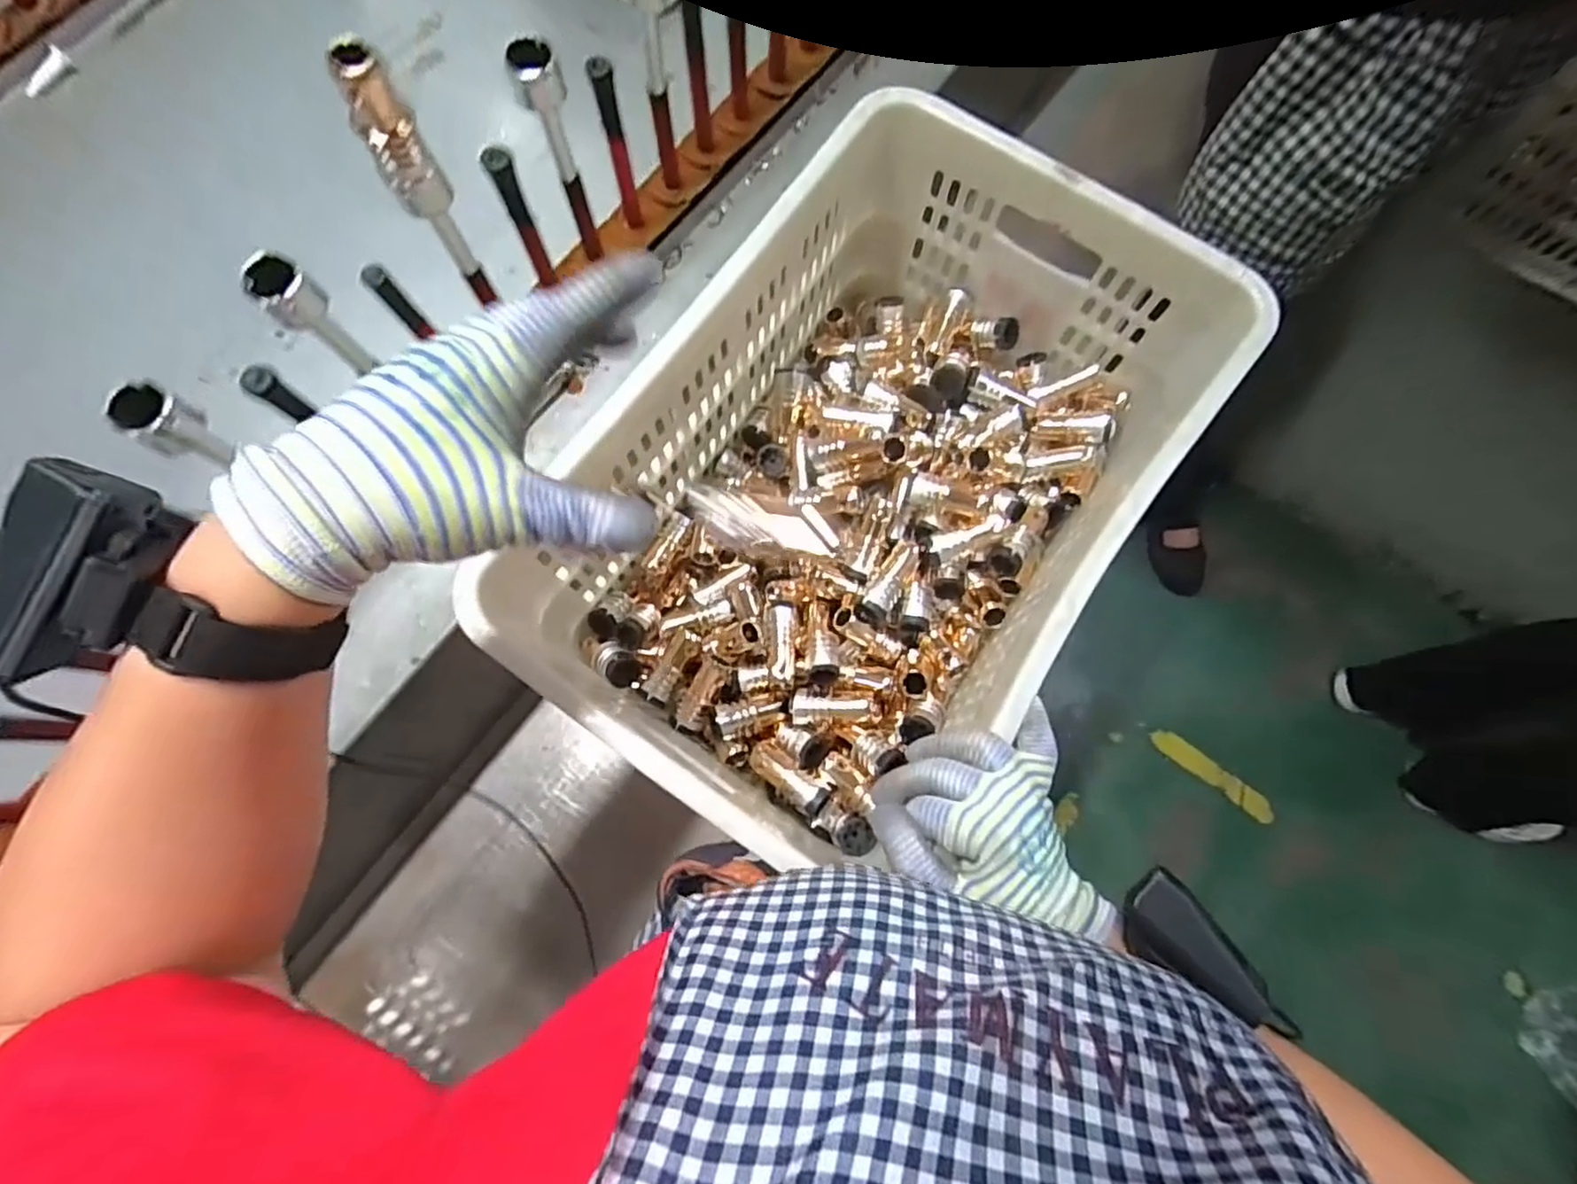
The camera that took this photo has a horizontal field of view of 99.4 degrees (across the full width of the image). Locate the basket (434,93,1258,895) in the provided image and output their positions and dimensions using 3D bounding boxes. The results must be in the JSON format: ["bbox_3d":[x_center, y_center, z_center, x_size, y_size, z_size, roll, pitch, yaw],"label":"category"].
[{"bbox_3d":[0.063,-0.081,0.544,0.333,0.199,0.523,36,78,7],"label":"basket"}]

